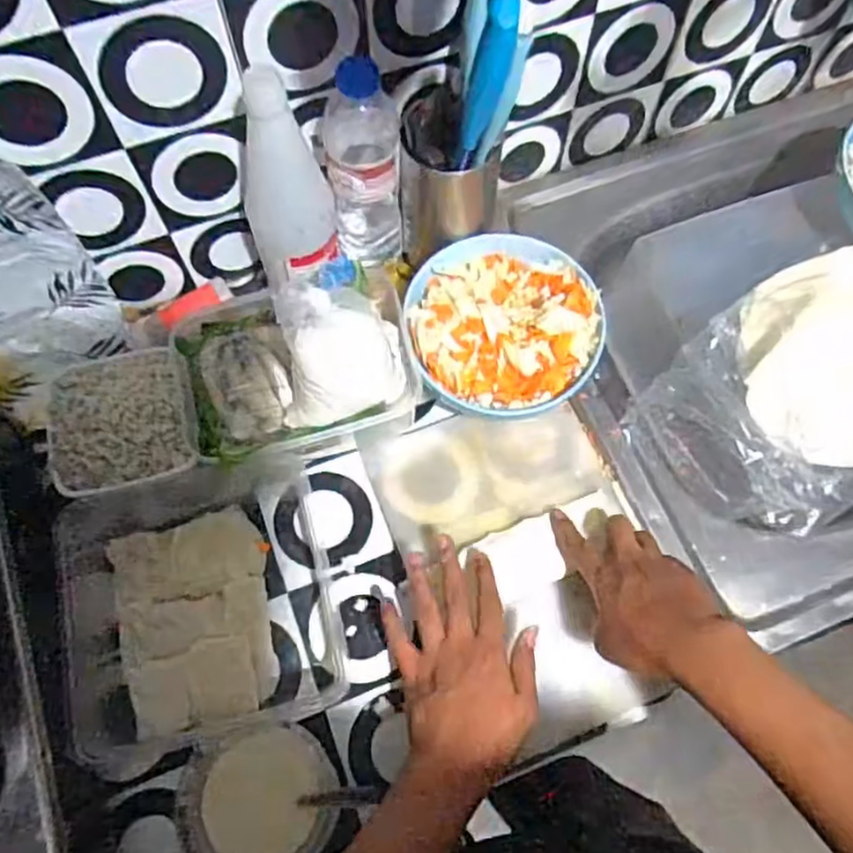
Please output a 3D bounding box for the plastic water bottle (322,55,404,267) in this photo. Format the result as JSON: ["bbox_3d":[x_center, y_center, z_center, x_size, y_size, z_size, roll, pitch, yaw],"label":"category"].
[{"bbox_3d":[-0.053,-0.219,0.604,0.061,0.210,0.063,-8,68,-3],"label":"plastic water bottle"}]

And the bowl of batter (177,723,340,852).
[{"bbox_3d":[-0.123,0.277,0.519,0.109,0.038,0.100,0,67,0],"label":"bowl of batter"}]

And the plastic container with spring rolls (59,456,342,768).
[{"bbox_3d":[-0.181,0.135,0.570,0.200,0.055,0.212,-11,68,-5],"label":"plastic container with spring rolls"}]

